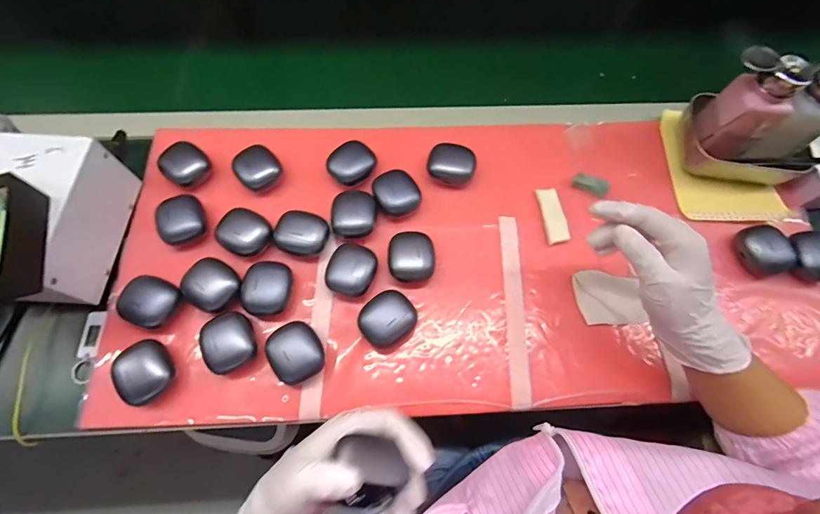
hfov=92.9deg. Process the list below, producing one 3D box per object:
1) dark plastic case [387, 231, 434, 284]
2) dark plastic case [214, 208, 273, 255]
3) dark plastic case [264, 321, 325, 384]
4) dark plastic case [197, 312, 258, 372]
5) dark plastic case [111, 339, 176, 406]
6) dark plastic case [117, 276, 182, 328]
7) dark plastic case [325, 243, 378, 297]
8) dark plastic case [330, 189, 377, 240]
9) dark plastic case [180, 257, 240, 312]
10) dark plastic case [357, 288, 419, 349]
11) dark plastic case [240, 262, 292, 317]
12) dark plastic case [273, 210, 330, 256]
[{"bbox_3d":[0.001,0.001,0.423,0.048,0.025,0.052,0,67,-1],"label":"dark plastic case"},{"bbox_3d":[-0.182,-0.026,0.431,0.060,0.033,0.048,27,69,10],"label":"dark plastic case"},{"bbox_3d":[-0.113,0.094,0.385,0.049,0.030,0.053,-35,72,-15],"label":"dark plastic case"},{"bbox_3d":[-0.180,0.084,0.388,0.048,0.026,0.054,-25,70,-11],"label":"dark plastic case"},{"bbox_3d":[-0.253,0.109,0.372,0.047,0.025,0.056,-36,72,-15],"label":"dark plastic case"},{"bbox_3d":[-0.264,0.045,0.395,0.049,0.020,0.047,23,68,8],"label":"dark plastic case"},{"bbox_3d":[-0.062,0.014,0.414,0.047,0.026,0.056,14,67,5],"label":"dark plastic case"},{"bbox_3d":[-0.063,-0.047,0.440,0.049,0.020,0.055,10,67,3],"label":"dark plastic case"},{"bbox_3d":[-0.206,0.030,0.406,0.054,0.019,0.047,35,71,13],"label":"dark plastic case"},{"bbox_3d":[-0.023,0.064,0.399,0.055,0.022,0.048,-39,73,-16],"label":"dark plastic case"},{"bbox_3d":[-0.148,0.034,0.409,0.048,0.029,0.053,-6,67,-4],"label":"dark plastic case"},{"bbox_3d":[-0.120,-0.024,0.432,0.052,0.030,0.050,27,69,10],"label":"dark plastic case"}]

